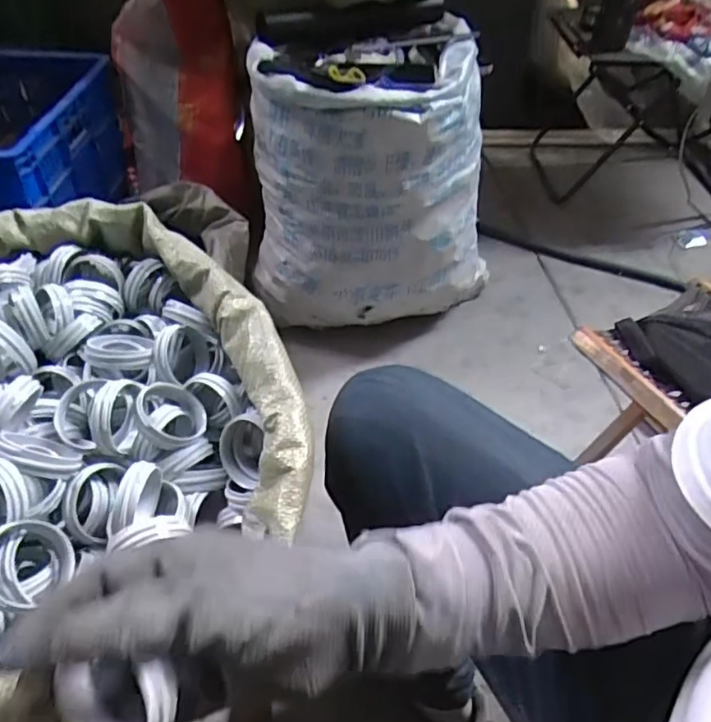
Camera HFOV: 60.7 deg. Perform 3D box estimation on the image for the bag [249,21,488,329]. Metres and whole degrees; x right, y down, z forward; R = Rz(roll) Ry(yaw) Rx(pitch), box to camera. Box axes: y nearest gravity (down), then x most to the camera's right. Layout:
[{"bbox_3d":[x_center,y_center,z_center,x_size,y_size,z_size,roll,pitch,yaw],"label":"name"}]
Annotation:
[{"bbox_3d":[0.037,-0.324,1.160,0.466,0.477,0.281,-4,46,-6],"label":"bag"}]

